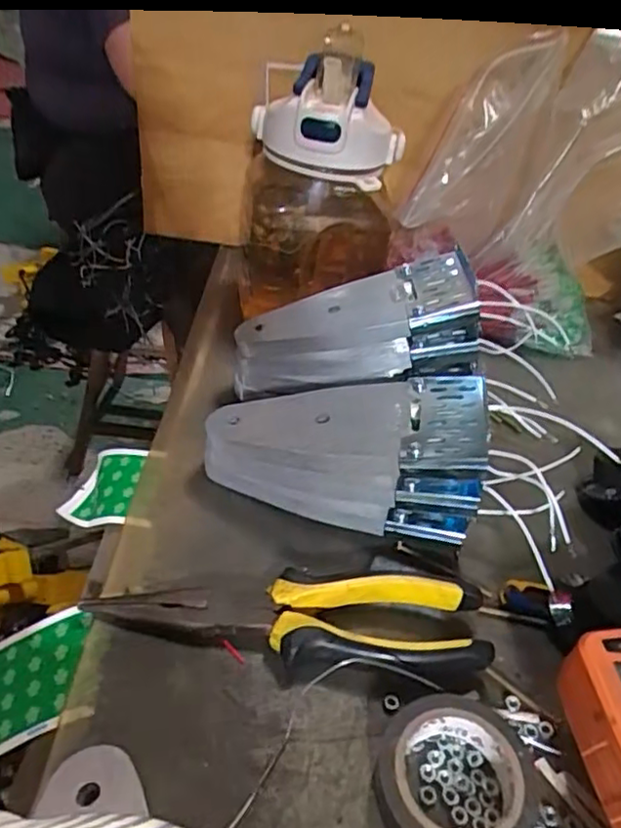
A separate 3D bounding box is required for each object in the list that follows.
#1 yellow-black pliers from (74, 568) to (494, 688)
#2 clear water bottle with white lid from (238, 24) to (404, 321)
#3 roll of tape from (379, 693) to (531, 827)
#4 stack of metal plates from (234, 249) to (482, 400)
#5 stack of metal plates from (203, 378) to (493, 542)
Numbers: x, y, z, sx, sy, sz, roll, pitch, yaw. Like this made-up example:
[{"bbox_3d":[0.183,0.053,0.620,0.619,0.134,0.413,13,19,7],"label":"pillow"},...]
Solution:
[{"bbox_3d":[-0.010,0.100,0.313,0.186,0.024,0.047,6,38,-2],"label":"yellow-black pliers"},{"bbox_3d":[0.006,-0.187,0.521,0.123,0.177,0.119,8,38,0],"label":"clear water bottle with white lid"},{"bbox_3d":[0.058,0.148,0.264,0.057,0.024,0.060,5,38,-4],"label":"roll of tape"},{"bbox_3d":[0.030,-0.055,0.446,0.168,0.055,0.078,-13,38,7],"label":"stack of metal plates"},{"bbox_3d":[0.018,0.018,0.379,0.153,0.076,0.071,12,38,6],"label":"stack of metal plates"}]

